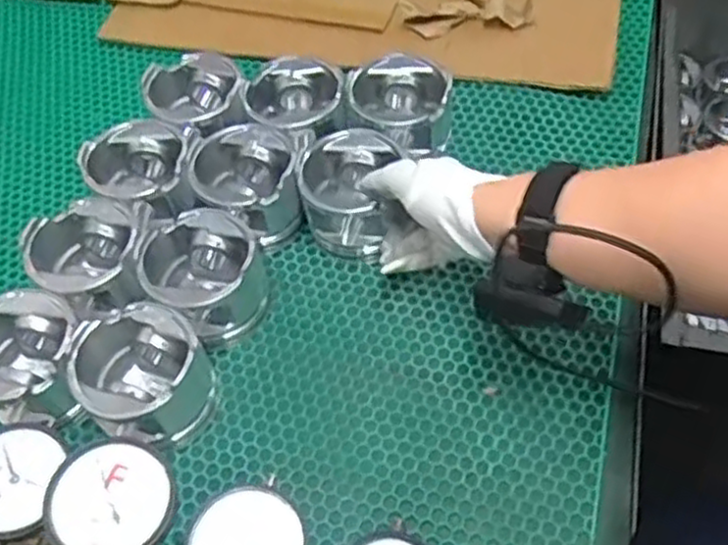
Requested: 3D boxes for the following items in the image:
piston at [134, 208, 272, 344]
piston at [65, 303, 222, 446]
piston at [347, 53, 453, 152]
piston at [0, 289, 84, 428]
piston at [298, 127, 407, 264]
[{"bbox_3d":[-0.131,0.003,0.630,0.096,0.080,0.102,-15,55,-5],"label":"piston"},{"bbox_3d":[-0.165,0.080,0.574,0.094,0.080,0.086,-3,56,4],"label":"piston"},{"bbox_3d":[0.036,-0.153,0.723,0.093,0.074,0.104,1,55,6],"label":"piston"},{"bbox_3d":[-0.261,0.074,0.594,0.085,0.099,0.093,-3,56,4],"label":"piston"},{"bbox_3d":[-0.009,-0.072,0.684,0.089,0.086,0.098,3,53,4],"label":"piston"}]

